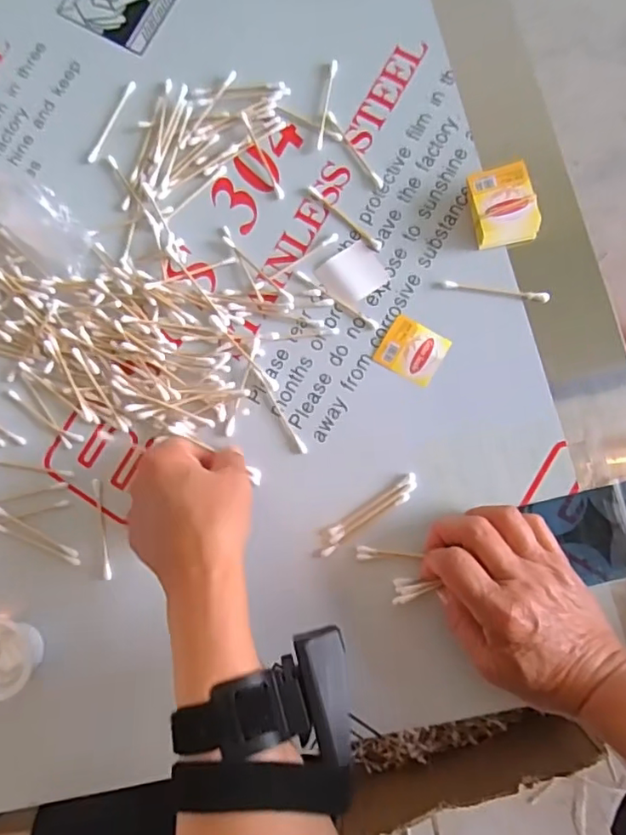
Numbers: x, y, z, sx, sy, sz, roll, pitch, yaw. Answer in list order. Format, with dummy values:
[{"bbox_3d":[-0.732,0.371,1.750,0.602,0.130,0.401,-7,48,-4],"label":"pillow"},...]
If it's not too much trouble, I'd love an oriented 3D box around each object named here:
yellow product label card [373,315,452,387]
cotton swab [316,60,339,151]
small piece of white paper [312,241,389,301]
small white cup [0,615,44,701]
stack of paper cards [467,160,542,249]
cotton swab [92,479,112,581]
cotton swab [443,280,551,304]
[{"bbox_3d":[0.071,-0.048,0.402,0.043,0.004,0.037,30,88,8],"label":"yellow product label card"},{"bbox_3d":[0.011,-0.240,0.430,0.005,0.004,0.071,10,85,7],"label":"cotton swab"},{"bbox_3d":[0.029,-0.107,0.414,0.044,0.004,0.039,-34,81,2],"label":"small piece of white paper"},{"bbox_3d":[-0.220,0.168,0.399,0.048,0.027,0.052,-11,83,5],"label":"small white cup"},{"bbox_3d":[0.133,-0.148,0.396,0.042,0.021,0.052,-14,82,4],"label":"stack of paper cards"},{"bbox_3d":[-0.157,0.083,0.415,0.006,0.004,0.074,-11,83,5],"label":"cotton swab"},{"bbox_3d":[0.131,-0.090,0.399,0.073,0.006,0.007,10,85,7],"label":"cotton swab"}]

